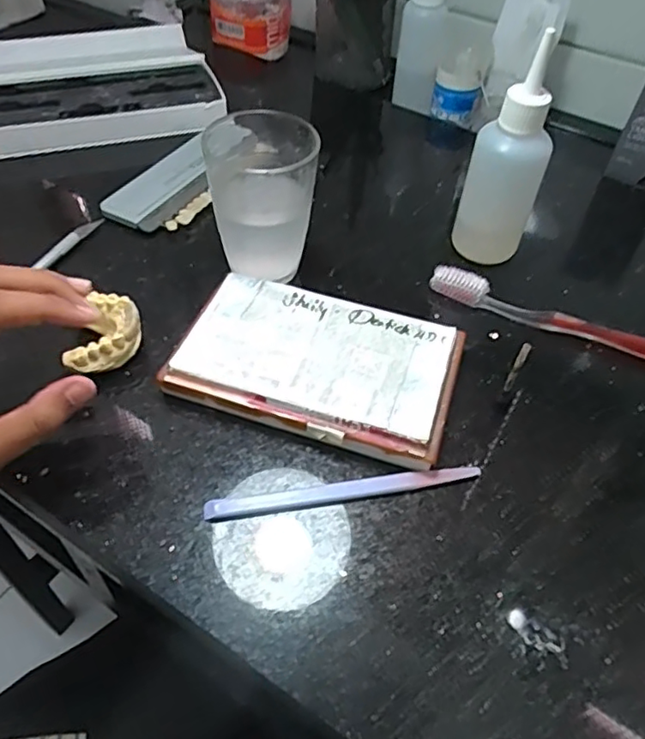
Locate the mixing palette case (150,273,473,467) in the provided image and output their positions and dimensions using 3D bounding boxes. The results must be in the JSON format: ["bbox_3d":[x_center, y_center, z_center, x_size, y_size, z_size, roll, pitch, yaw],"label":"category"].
[{"bbox_3d":[-0.001,-0.005,0.340,0.150,0.020,0.092,16,48,12],"label":"mixing palette case"}]

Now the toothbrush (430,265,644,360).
[{"bbox_3d":[0.159,-0.030,0.380,0.186,0.008,0.019,20,49,16],"label":"toothbrush"}]

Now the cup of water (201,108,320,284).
[{"bbox_3d":[-0.037,-0.107,0.373,0.064,0.080,0.062,-8,51,-10],"label":"cup of water"}]

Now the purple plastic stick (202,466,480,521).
[{"bbox_3d":[0.012,0.060,0.300,0.138,0.007,0.010,-8,48,-9],"label":"purple plastic stick"}]

